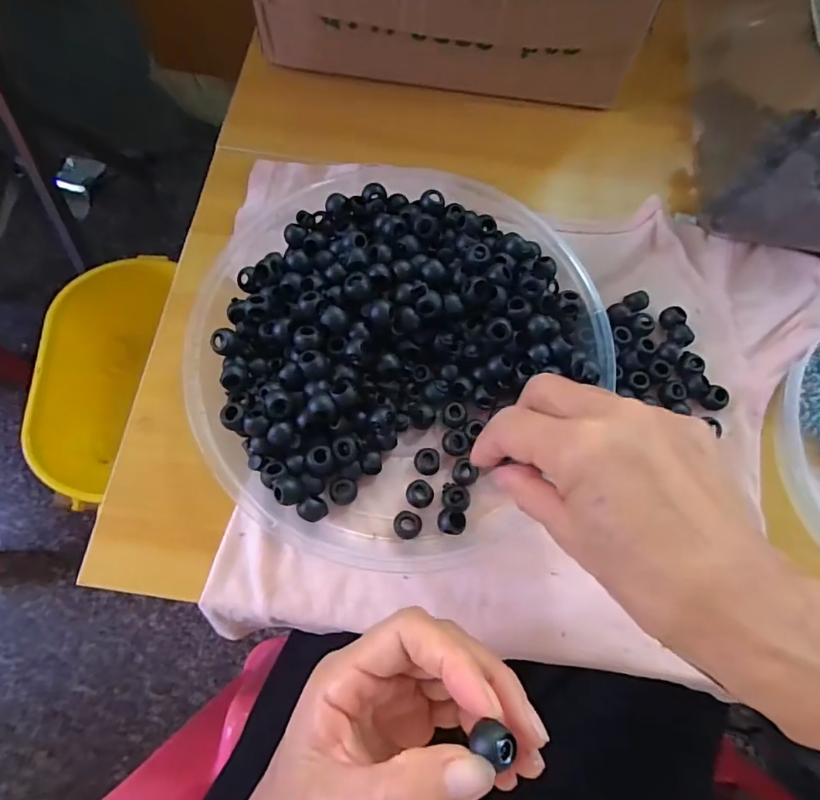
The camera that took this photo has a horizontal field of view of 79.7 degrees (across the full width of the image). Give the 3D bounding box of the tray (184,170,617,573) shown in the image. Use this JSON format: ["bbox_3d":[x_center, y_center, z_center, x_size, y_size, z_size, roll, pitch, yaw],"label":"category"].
[{"bbox_3d":[-0.015,-0.032,0.292,0.234,0.044,0.229,1,74,-3],"label":"tray"}]

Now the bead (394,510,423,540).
[{"bbox_3d":[-0.001,0.070,0.276,0.015,0.008,0.015,1,74,-3],"label":"bead"}]

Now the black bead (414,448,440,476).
[{"bbox_3d":[0.010,0.036,0.289,0.014,0.010,0.015,-2,74,-3],"label":"black bead"}]

